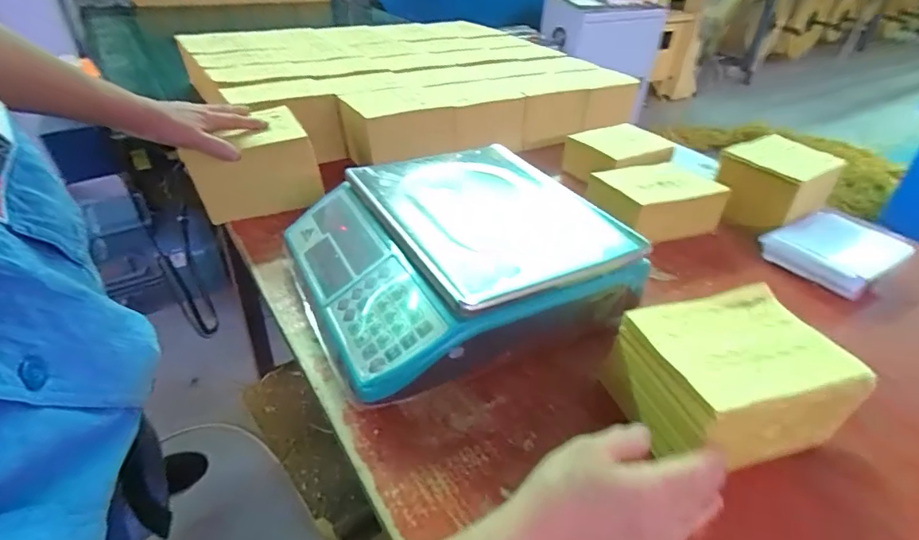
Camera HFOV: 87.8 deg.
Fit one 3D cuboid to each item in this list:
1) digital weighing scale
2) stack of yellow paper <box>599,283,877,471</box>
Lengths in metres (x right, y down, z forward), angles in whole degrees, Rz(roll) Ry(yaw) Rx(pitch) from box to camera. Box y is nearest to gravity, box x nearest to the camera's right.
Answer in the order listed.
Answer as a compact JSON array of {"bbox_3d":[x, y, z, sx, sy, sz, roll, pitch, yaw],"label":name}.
[{"bbox_3d":[-0.015,-0.024,0.561,0.320,0.118,0.307,-14,39,-25],"label":"digital weighing scale"},{"bbox_3d":[0.229,0.090,0.423,0.161,0.082,0.124,-6,36,-15],"label":"stack of yellow paper"}]

